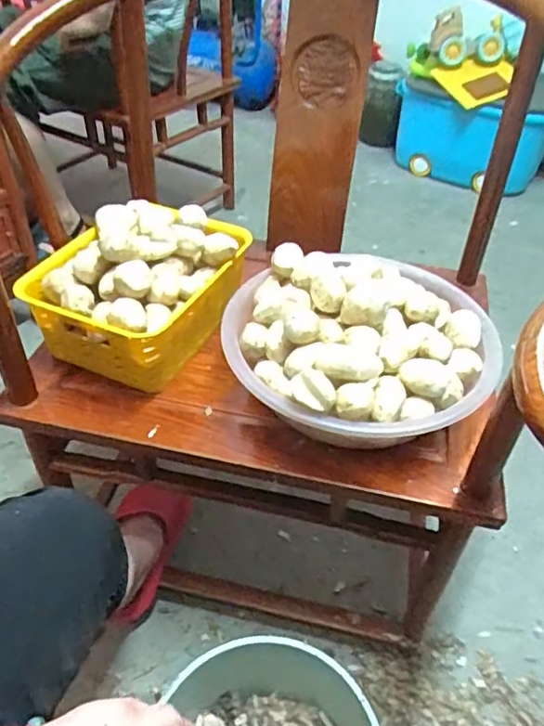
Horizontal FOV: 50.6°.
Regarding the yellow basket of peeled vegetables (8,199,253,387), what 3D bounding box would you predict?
[{"bbox_3d":[-0.162,-0.100,0.719,0.189,0.134,0.235,23,46,19],"label":"yellow basket of peeled vegetables"}]

